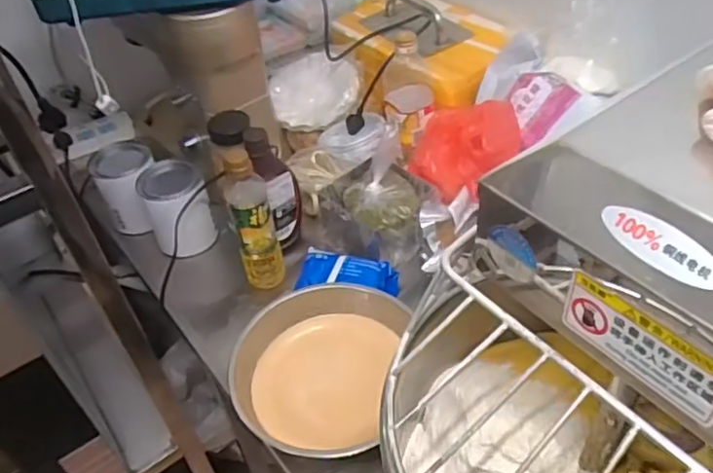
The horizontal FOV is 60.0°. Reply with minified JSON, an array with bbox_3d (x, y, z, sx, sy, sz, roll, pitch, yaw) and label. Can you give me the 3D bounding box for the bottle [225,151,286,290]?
[{"bbox_3d":[-0.145,-0.018,0.873,0.056,0.218,0.051,-15,44,-9],"label":"bottle"}]

